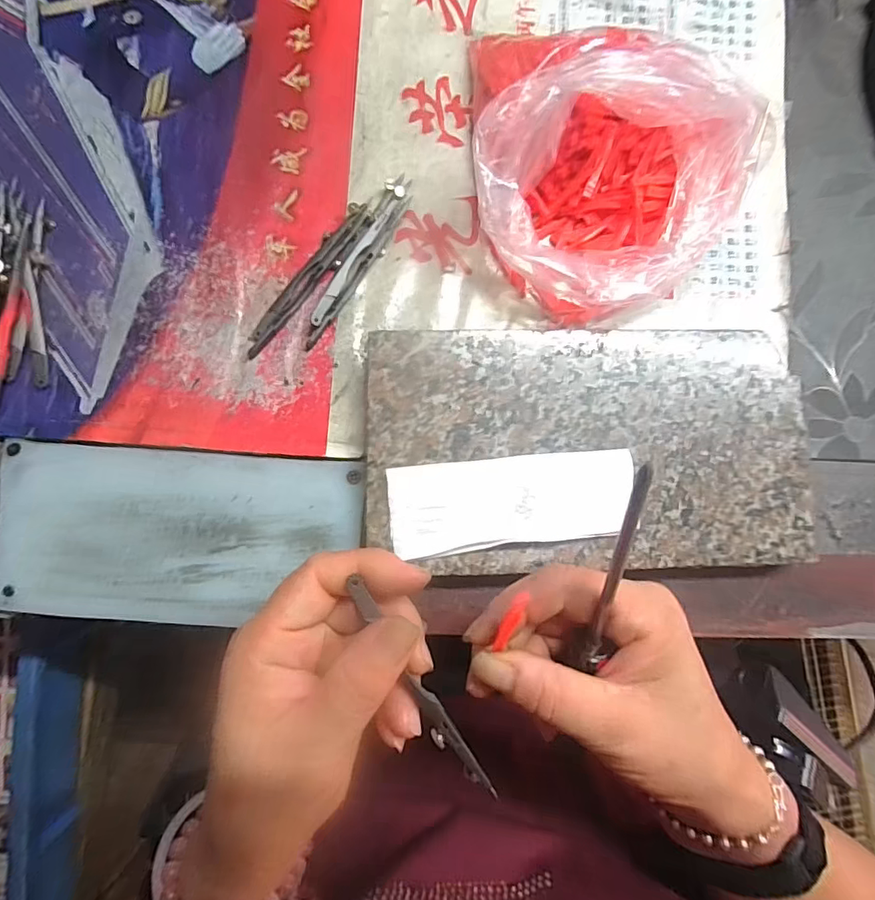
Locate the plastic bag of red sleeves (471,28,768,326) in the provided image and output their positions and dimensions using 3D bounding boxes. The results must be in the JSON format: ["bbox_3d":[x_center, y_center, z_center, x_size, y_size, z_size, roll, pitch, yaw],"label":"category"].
[{"bbox_3d":[0.094,-0.158,0.268,0.162,0.070,0.156,12,84,-1],"label":"plastic bag of red sleeves"}]

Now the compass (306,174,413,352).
[{"bbox_3d":[-0.045,-0.113,0.289,0.017,0.011,0.118,26,84,0],"label":"compass"}]

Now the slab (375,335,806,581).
[{"bbox_3d":[0.082,-0.001,0.273,0.238,0.026,0.129,0,85,-2],"label":"slab"}]

